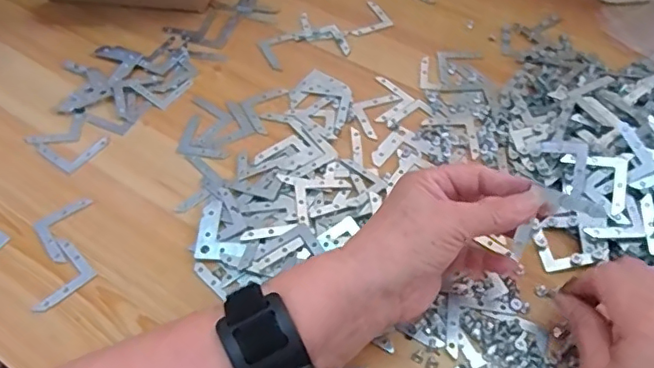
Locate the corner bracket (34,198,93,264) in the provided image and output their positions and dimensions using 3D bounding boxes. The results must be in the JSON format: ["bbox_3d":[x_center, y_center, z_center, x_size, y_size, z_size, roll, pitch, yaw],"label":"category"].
[{"bbox_3d":[-0.182,0.031,0.398,0.041,0.004,0.044,-32,56,-22],"label":"corner bracket"}]

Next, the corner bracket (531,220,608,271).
[{"bbox_3d":[0.163,0.040,0.382,0.039,0.004,0.036,-15,53,13],"label":"corner bracket"}]

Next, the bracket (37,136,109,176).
[{"bbox_3d":[-0.202,-0.030,0.447,0.041,0.005,0.042,35,64,16],"label":"bracket"}]

